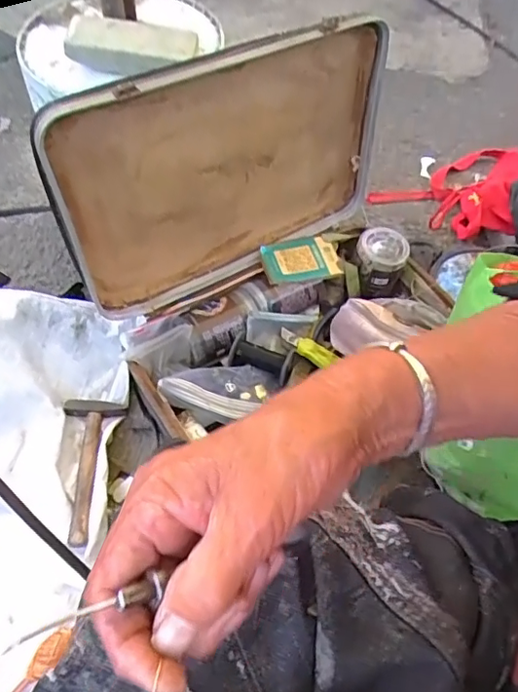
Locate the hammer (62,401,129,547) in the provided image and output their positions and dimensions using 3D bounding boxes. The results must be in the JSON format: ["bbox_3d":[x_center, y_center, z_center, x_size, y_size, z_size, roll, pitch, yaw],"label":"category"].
[{"bbox_3d":[-0.264,0.173,0.796,0.094,0.030,0.224,5,57,1],"label":"hammer"}]

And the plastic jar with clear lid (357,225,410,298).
[{"bbox_3d":[0.199,-0.138,0.908,0.079,0.089,0.073,1,57,-1],"label":"plastic jar with clear lid"}]

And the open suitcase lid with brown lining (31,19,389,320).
[{"bbox_3d":[-0.051,-0.271,0.836,0.512,0.337,0.057,-27,47,-19],"label":"open suitcase lid with brown lining"}]

